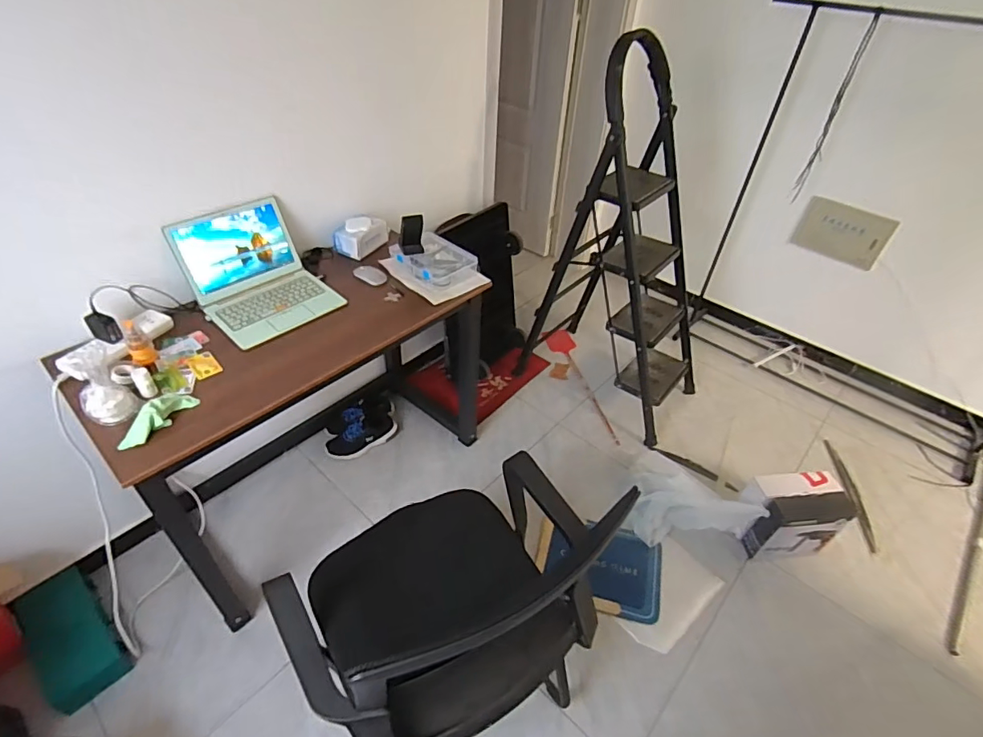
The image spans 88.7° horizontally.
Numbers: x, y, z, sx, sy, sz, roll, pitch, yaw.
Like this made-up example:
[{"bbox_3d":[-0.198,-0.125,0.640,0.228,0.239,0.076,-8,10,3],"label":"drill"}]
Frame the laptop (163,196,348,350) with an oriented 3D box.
[{"bbox_3d":[-0.598,-0.255,1.292,0.303,0.186,0.321,-30,53,-31],"label":"laptop"}]

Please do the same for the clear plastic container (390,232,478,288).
[{"bbox_3d":[-0.167,-0.320,1.493,0.229,0.050,0.182,36,51,29],"label":"clear plastic container"}]

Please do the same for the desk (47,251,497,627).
[{"bbox_3d":[-0.495,0.104,1.507,0.440,0.715,1.003,35,51,28],"label":"desk"}]

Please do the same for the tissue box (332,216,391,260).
[{"bbox_3d":[-0.404,-0.413,1.550,0.104,0.083,0.163,20,45,15],"label":"tissue box"}]

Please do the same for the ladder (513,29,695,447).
[{"bbox_3d":[0.520,-0.410,1.801,0.662,1.222,0.494,26,46,24],"label":"ladder"}]

